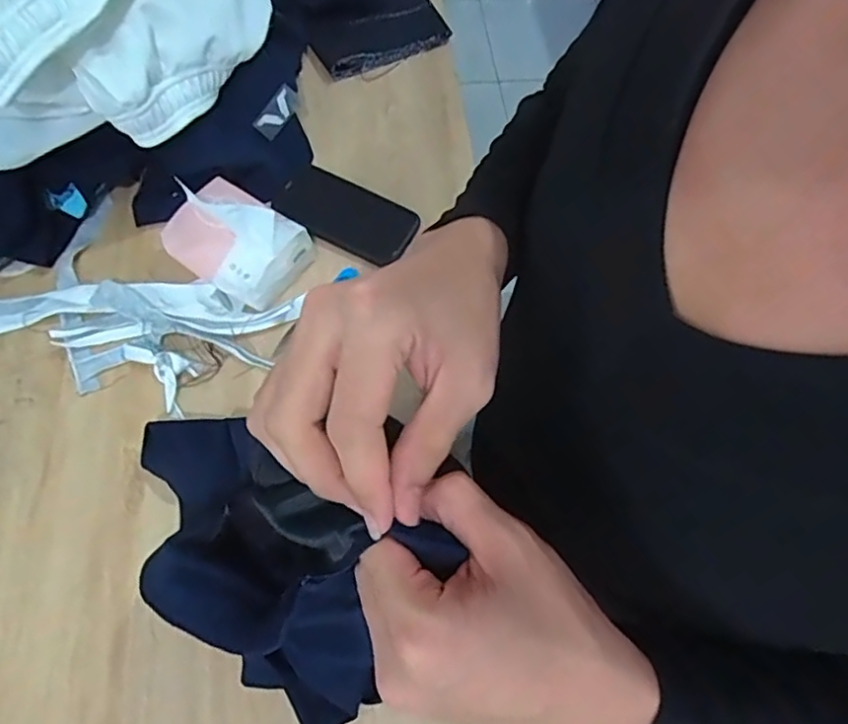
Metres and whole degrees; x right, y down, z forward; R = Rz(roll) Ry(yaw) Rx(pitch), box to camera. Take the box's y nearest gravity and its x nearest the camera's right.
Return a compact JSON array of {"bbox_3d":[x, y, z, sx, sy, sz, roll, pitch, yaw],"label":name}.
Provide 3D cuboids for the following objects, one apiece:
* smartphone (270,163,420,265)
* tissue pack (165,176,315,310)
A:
[{"bbox_3d":[-0.085,-0.162,0.656,0.148,0.016,0.086,31,68,11],"label":"smartphone"},{"bbox_3d":[-0.186,-0.122,0.593,0.118,0.080,0.096,36,69,13],"label":"tissue pack"}]

